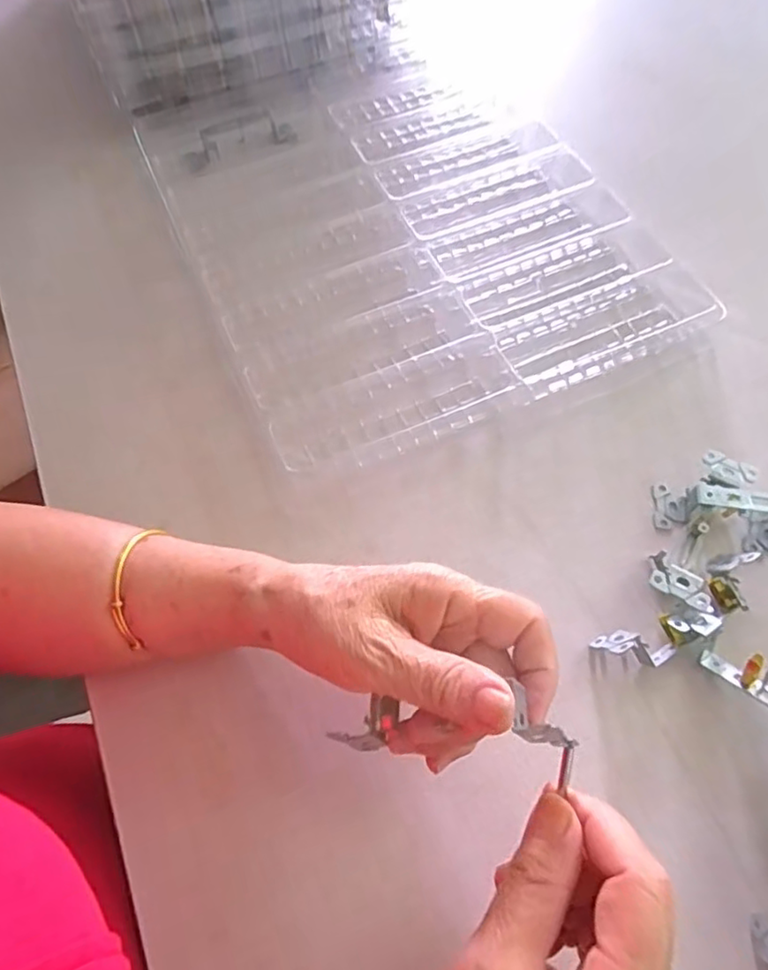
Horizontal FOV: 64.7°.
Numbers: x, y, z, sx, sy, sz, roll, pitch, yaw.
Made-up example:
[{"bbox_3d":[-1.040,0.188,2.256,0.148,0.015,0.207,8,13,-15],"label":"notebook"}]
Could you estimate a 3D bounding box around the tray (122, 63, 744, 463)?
[{"bbox_3d":[0.013,-0.233,0.517,0.346,0.027,0.431,-21,62,-9],"label":"tray"}]

